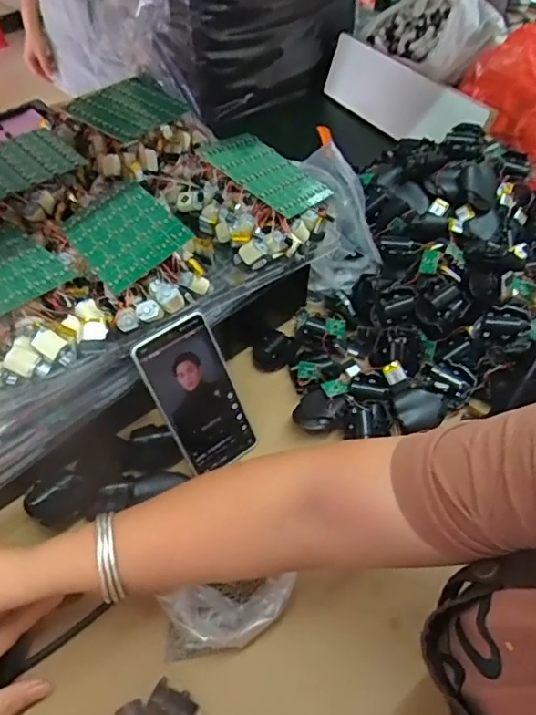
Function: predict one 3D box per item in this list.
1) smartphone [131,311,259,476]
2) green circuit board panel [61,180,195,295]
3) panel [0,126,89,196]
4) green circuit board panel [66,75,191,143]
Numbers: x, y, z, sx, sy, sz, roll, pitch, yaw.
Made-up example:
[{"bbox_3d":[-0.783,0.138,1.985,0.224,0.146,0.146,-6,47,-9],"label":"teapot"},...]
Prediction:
[{"bbox_3d":[-0.065,0.040,0.534,0.081,0.161,0.011,-33,28,-22],"label":"smartphone"},{"bbox_3d":[-0.138,-0.121,0.519,0.089,0.007,0.124,-40,57,-9],"label":"green circuit board panel"},{"bbox_3d":[-0.281,-0.212,0.588,0.128,0.011,0.104,-33,57,-24],"label":"panel"},{"bbox_3d":[-0.168,-0.313,0.673,0.104,0.010,0.141,32,51,15],"label":"green circuit board panel"}]

